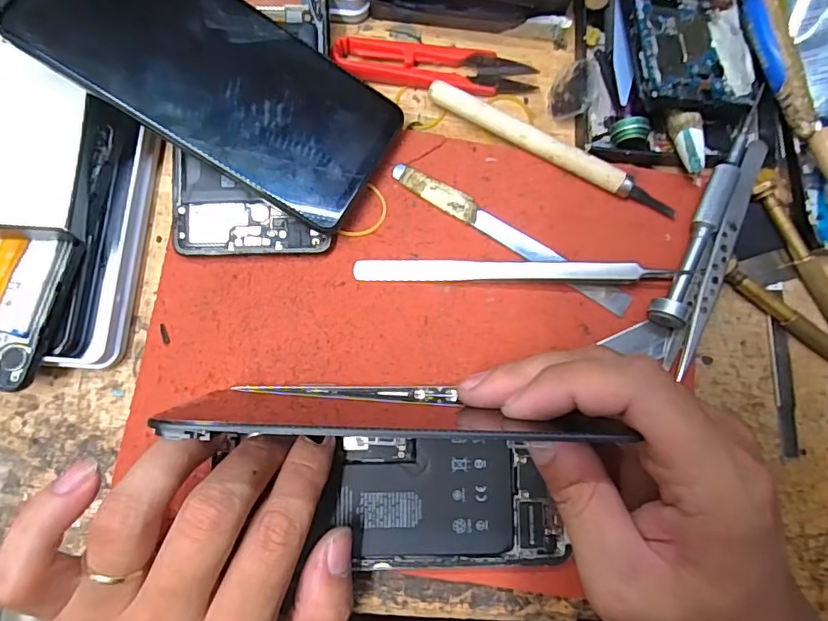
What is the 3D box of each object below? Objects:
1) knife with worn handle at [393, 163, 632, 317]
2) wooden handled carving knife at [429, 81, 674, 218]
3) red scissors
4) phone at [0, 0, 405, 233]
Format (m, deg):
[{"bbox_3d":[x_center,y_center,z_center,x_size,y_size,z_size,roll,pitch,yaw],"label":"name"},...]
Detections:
[{"bbox_3d":[0.047,-0.035,0.248,0.127,0.006,0.011,31,82,2],"label":"knife with worn handle"},{"bbox_3d":[0.067,-0.078,0.251,0.129,0.015,0.009,28,82,1],"label":"wooden handled carving knife"},{"bbox_3d":[0.011,-0.121,0.256,0.099,0.012,0.023,3,82,-2],"label":"red scissors"},{"bbox_3d":[-0.084,-0.102,0.222,0.152,0.006,0.070,31,77,-10],"label":"phone"}]

